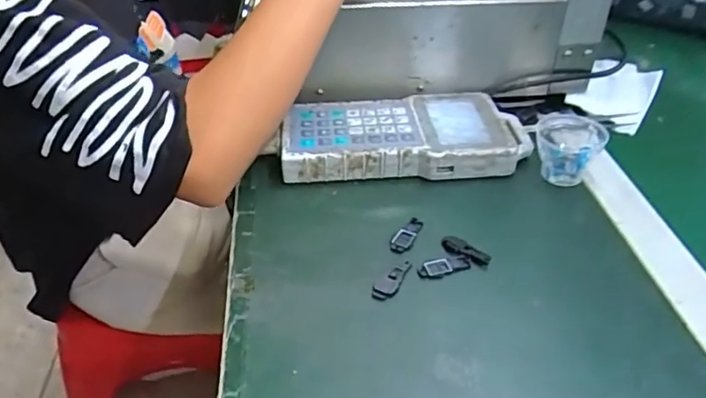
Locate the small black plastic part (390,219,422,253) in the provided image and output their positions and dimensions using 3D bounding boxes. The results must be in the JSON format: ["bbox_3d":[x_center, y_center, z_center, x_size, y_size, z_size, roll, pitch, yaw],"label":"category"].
[{"bbox_3d":[0.042,0.027,0.450,0.016,0.004,0.043,15,40,20],"label":"small black plastic part"}]

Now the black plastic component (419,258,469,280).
[{"bbox_3d":[0.066,0.050,0.425,0.039,0.005,0.015,-9,38,-11],"label":"black plastic component"}]

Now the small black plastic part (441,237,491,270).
[{"bbox_3d":[0.083,0.039,0.433,0.038,0.004,0.017,28,46,32],"label":"small black plastic part"}]

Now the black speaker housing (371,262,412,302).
[{"bbox_3d":[0.029,0.058,0.414,0.013,0.005,0.042,24,44,29],"label":"black speaker housing"}]

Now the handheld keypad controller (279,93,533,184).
[{"bbox_3d":[0.048,-0.058,0.539,0.223,0.034,0.103,-2,37,-1],"label":"handheld keypad controller"}]

